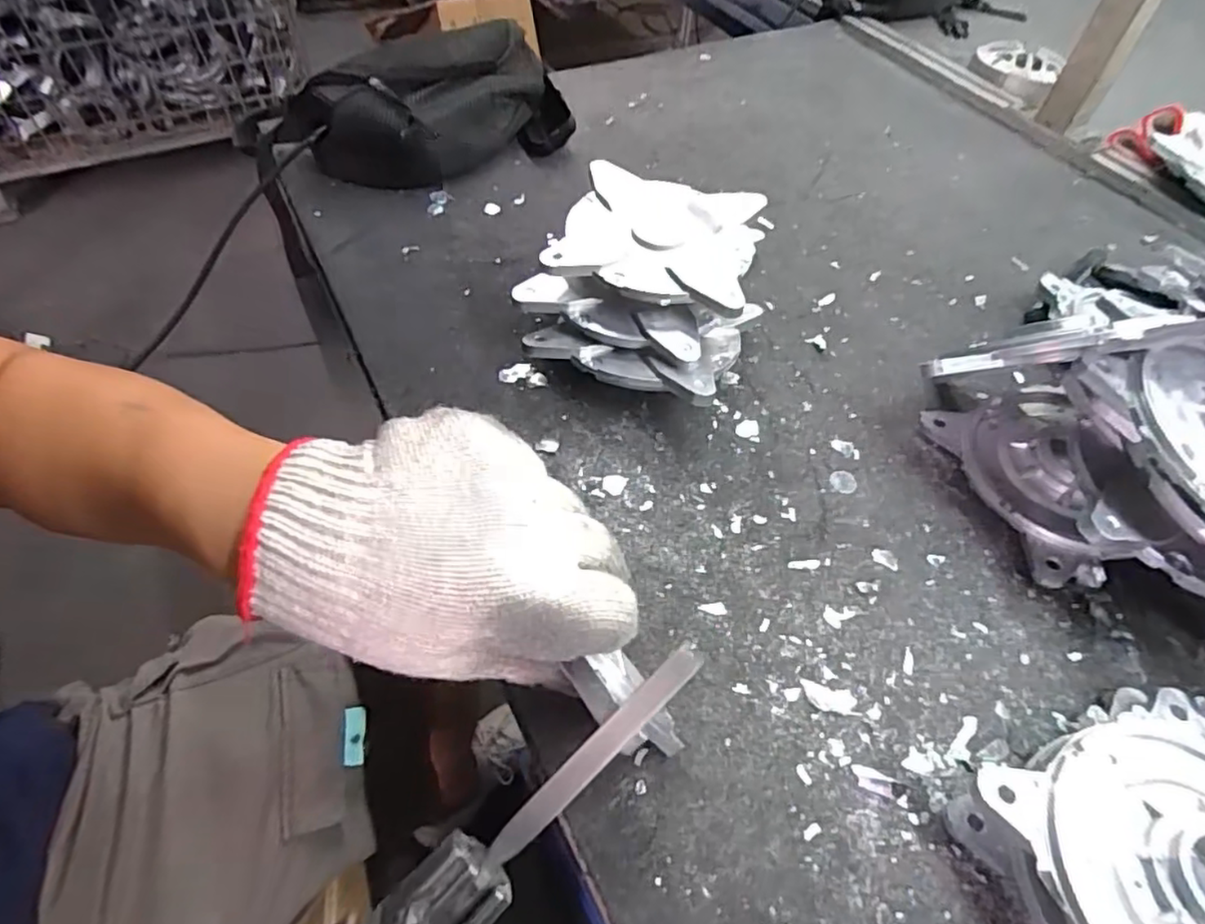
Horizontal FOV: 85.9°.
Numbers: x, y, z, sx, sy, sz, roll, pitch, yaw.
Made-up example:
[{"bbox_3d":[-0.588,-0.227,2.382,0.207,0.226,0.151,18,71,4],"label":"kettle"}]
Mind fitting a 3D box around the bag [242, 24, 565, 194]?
[{"bbox_3d":[-0.199,-0.357,0.651,0.320,0.092,0.157,-18,57,-15],"label":"bag"}]

